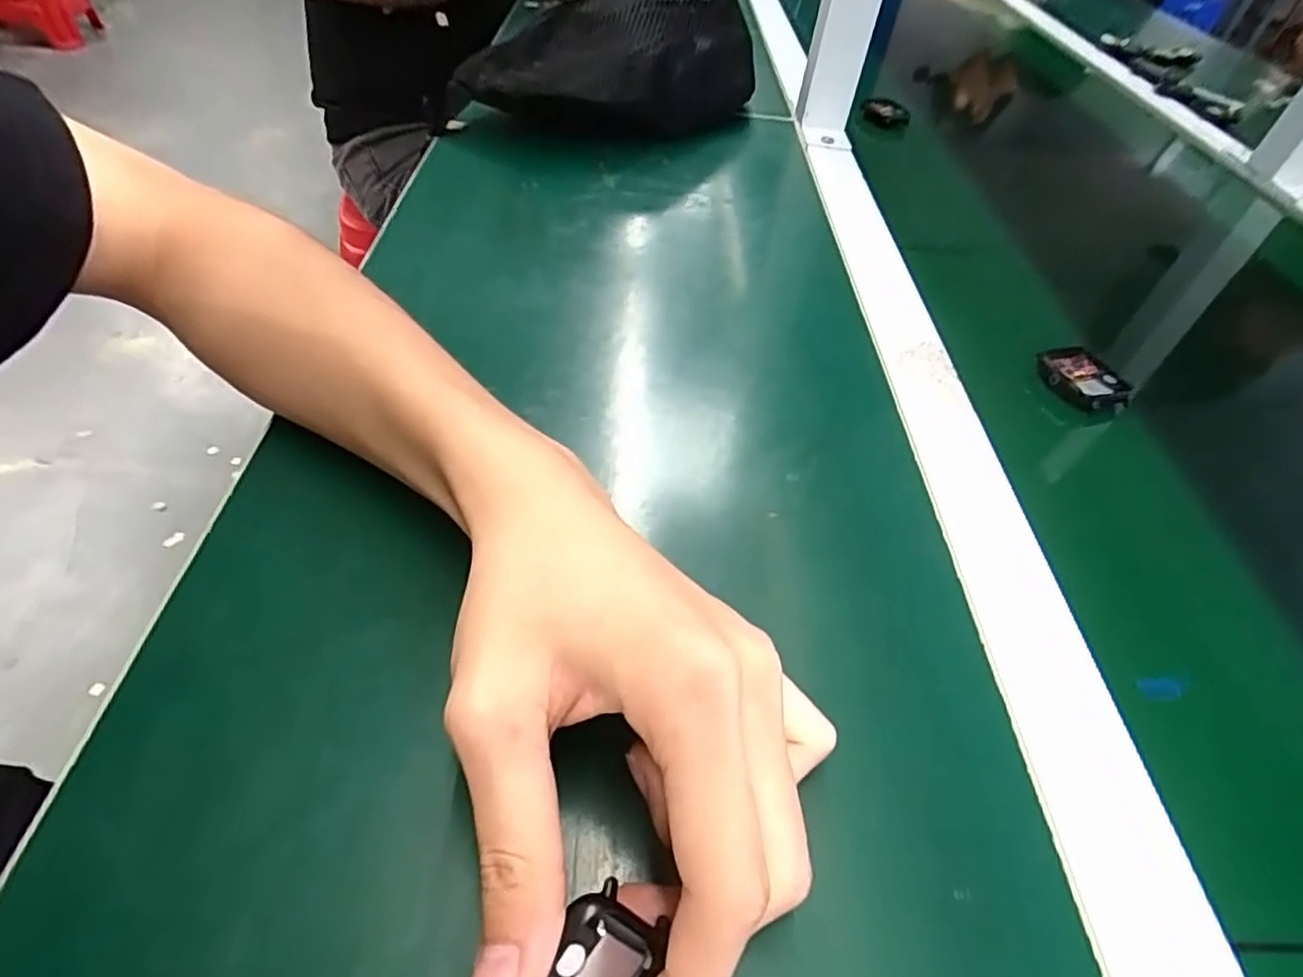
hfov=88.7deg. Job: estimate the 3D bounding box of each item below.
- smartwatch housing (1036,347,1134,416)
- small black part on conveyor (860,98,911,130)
[{"bbox_3d":[0.240,-0.061,0.374,0.039,0.012,0.044,1,47,-6],"label":"smartwatch housing"},{"bbox_3d":[0.221,-0.354,0.631,0.052,0.022,0.013,12,46,-13],"label":"small black part on conveyor"}]

